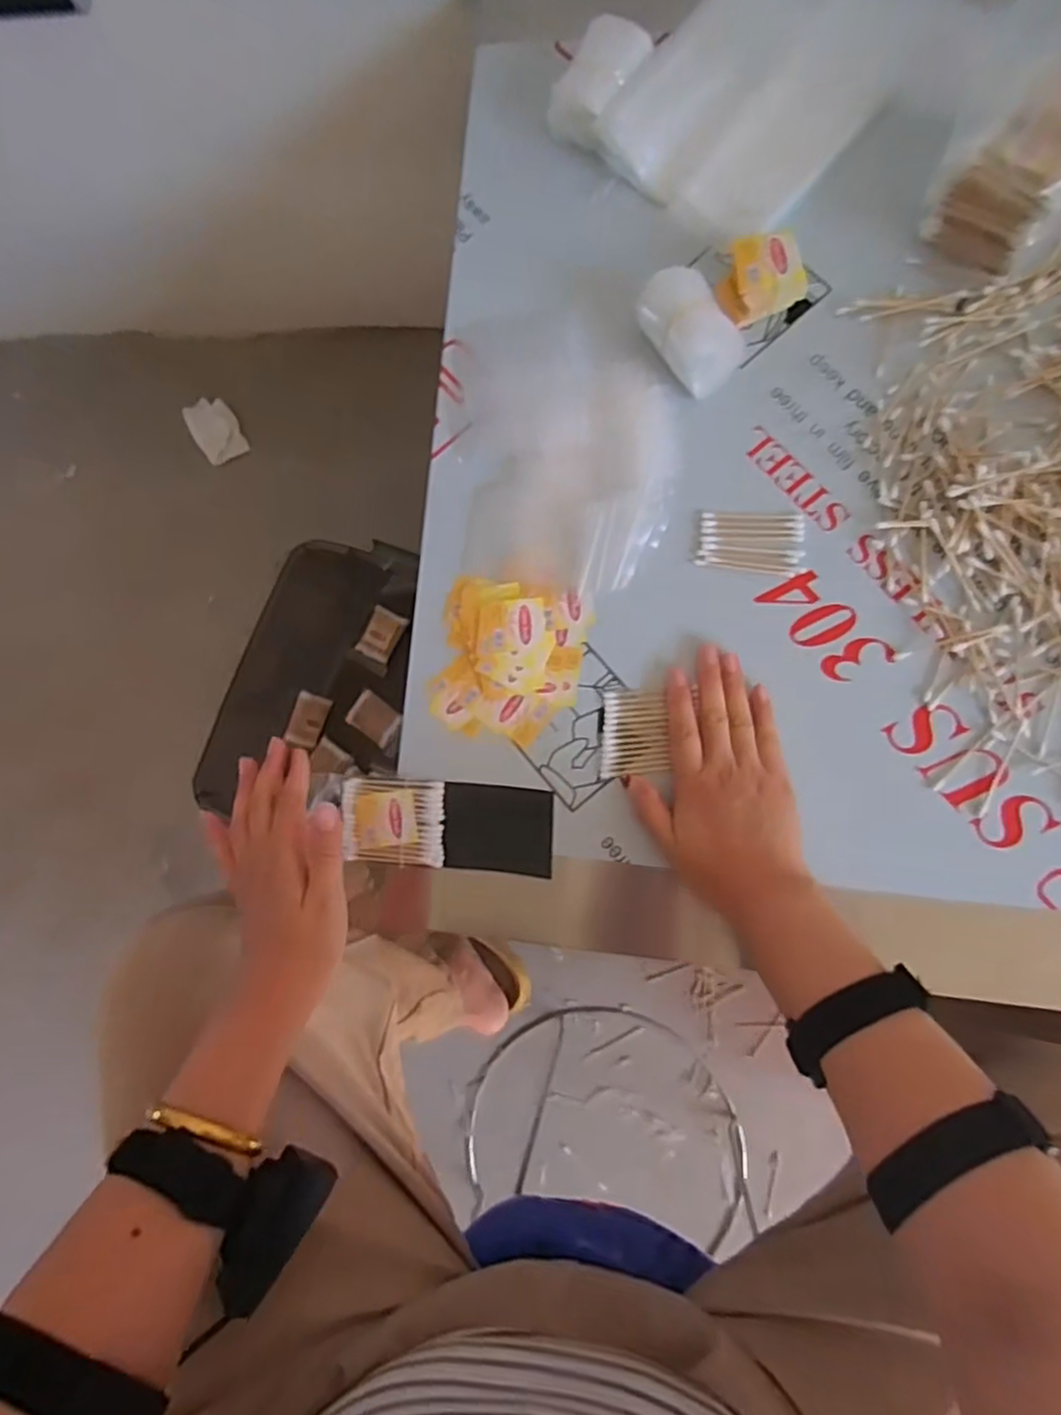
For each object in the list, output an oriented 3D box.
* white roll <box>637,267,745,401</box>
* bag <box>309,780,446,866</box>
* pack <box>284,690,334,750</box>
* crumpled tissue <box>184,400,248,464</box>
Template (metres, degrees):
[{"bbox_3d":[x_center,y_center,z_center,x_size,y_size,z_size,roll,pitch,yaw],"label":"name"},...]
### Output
[{"bbox_3d":[0.117,-0.278,0.513,0.058,0.035,0.089,-39,78,2],"label":"white roll"},{"bbox_3d":[-0.111,0.083,0.517,0.096,0.013,0.061,3,84,8],"label":"bag"},{"bbox_3d":[-0.311,0.019,0.980,0.047,0.009,0.076,25,75,-34],"label":"pack"},{"bbox_3d":[-0.496,-0.438,1.102,0.072,0.014,0.105,-35,79,2],"label":"crumpled tissue"}]

